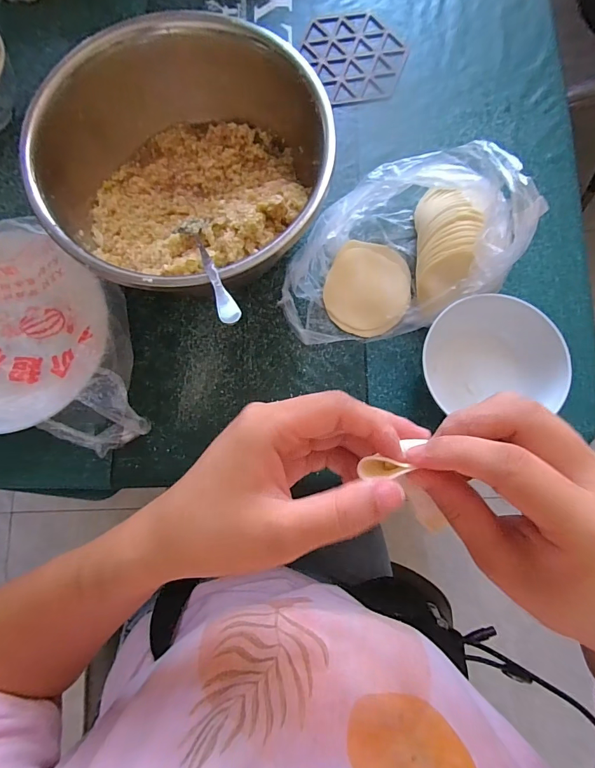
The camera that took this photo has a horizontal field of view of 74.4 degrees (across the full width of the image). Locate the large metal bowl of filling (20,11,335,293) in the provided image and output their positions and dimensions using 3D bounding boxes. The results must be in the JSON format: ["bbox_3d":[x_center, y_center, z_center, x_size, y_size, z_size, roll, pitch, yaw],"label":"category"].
[{"bbox_3d":[-0.094,-0.192,0.377,0.246,0.116,0.245,0,81,2],"label":"large metal bowl of filling"}]

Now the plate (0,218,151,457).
[{"bbox_3d":[-0.274,-0.036,0.382,0.231,0.061,0.229,0,81,2],"label":"plate"}]

